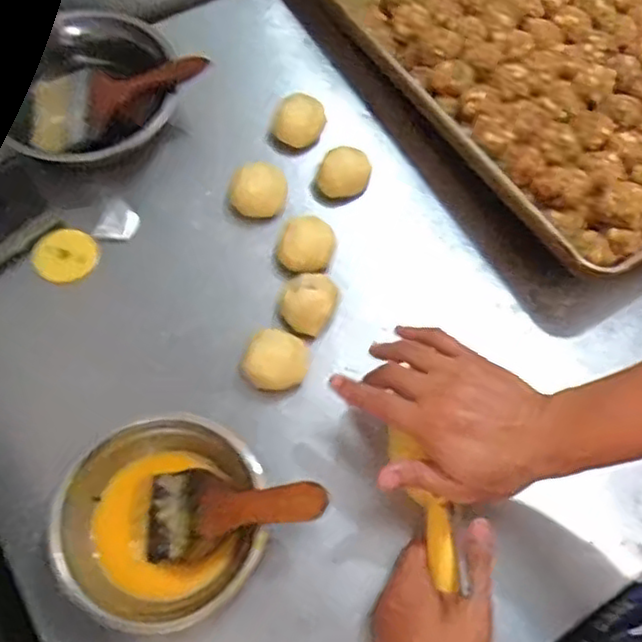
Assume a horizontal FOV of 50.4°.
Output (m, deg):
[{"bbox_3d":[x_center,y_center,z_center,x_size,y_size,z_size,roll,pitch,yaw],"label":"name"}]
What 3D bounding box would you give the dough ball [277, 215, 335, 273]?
[{"bbox_3d":[-0.014,-0.075,0.683,0.050,0.047,0.047,1,65,-3],"label":"dough ball"}]

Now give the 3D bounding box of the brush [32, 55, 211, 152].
[{"bbox_3d":[-0.219,-0.241,0.731,0.213,0.025,0.103,-12,64,15],"label":"brush"}]

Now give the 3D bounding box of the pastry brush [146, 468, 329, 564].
[{"bbox_3d":[-0.070,0.149,0.545,0.152,0.012,0.067,-11,63,20],"label":"pastry brush"}]

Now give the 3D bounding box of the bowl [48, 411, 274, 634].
[{"bbox_3d":[-0.130,0.166,0.567,0.164,0.059,0.159,1,65,-3],"label":"bowl"}]

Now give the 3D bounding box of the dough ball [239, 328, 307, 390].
[{"bbox_3d":[-0.042,0.039,0.636,0.058,0.042,0.056,1,65,-3],"label":"dough ball"}]

